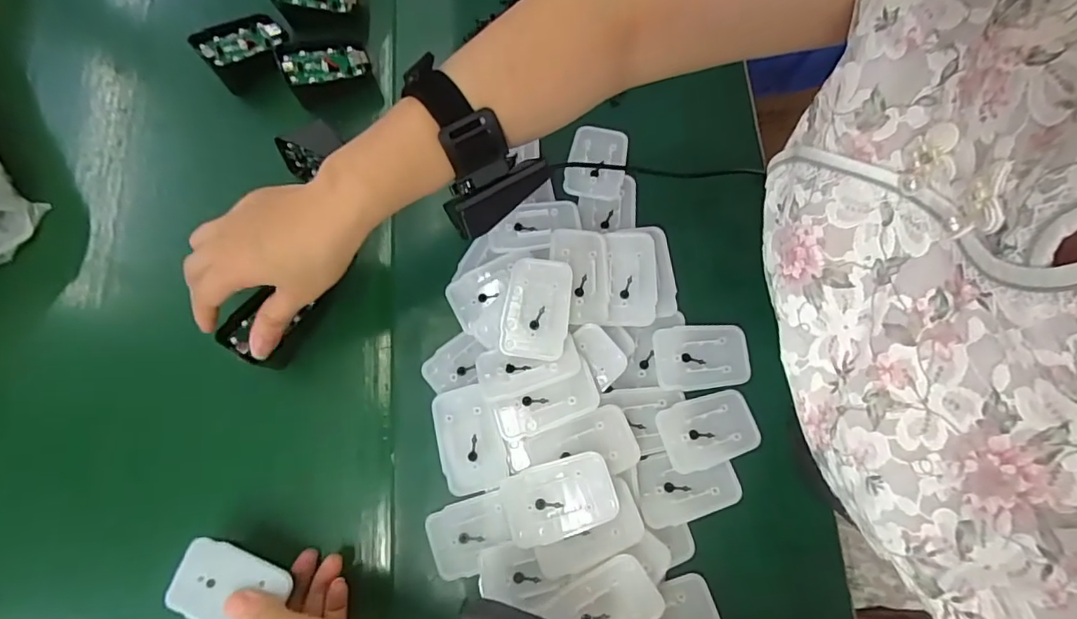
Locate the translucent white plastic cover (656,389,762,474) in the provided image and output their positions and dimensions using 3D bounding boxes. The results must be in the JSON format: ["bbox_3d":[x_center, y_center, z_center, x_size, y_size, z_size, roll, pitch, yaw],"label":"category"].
[{"bbox_3d":[0.117,0.081,0.362,0.065,0.005,0.044,-18,72,-3],"label":"translucent white plastic cover"}]

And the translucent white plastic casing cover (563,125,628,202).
[{"bbox_3d":[0.047,-0.118,0.430,0.046,0.011,0.065,11,73,6],"label":"translucent white plastic casing cover"}]

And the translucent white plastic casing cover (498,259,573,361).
[{"bbox_3d":[-0.001,-0.001,0.369,0.045,0.011,0.068,7,73,5],"label":"translucent white plastic casing cover"}]

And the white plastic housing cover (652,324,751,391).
[{"bbox_3d":[0.117,0.034,0.378,0.066,0.008,0.045,-3,72,1],"label":"white plastic housing cover"}]

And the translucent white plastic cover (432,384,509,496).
[{"bbox_3d":[-0.048,0.088,0.362,0.044,0.006,0.069,-16,72,-3],"label":"translucent white plastic cover"}]

